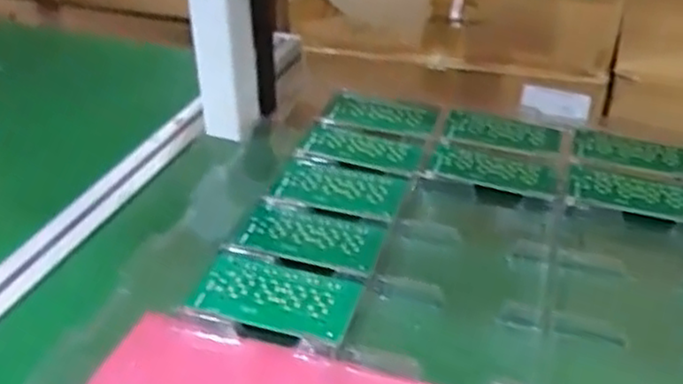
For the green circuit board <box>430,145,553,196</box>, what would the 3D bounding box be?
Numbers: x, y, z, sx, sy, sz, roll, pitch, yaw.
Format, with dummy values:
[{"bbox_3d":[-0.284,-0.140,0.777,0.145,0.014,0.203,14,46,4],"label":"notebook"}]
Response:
[{"bbox_3d":[0.134,-0.021,0.625,0.104,0.005,0.053,12,37,16],"label":"green circuit board"}]

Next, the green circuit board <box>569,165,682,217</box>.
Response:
[{"bbox_3d":[0.246,-0.002,0.599,0.104,0.004,0.055,8,36,11],"label":"green circuit board"}]

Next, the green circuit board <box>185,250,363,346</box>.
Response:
[{"bbox_3d":[-0.044,0.070,0.487,0.105,0.008,0.059,11,37,15],"label":"green circuit board"}]

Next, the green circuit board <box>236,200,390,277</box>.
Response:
[{"bbox_3d":[-0.020,0.033,0.541,0.102,0.006,0.066,10,36,13],"label":"green circuit board"}]

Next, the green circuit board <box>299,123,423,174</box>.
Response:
[{"bbox_3d":[0.020,-0.040,0.653,0.103,0.004,0.053,12,38,10],"label":"green circuit board"}]

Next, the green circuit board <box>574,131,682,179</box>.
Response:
[{"bbox_3d":[0.265,-0.035,0.646,0.104,0.004,0.050,10,36,14],"label":"green circuit board"}]

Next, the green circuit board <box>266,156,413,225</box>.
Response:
[{"bbox_3d":[0.000,-0.002,0.599,0.102,0.004,0.064,12,38,10],"label":"green circuit board"}]

